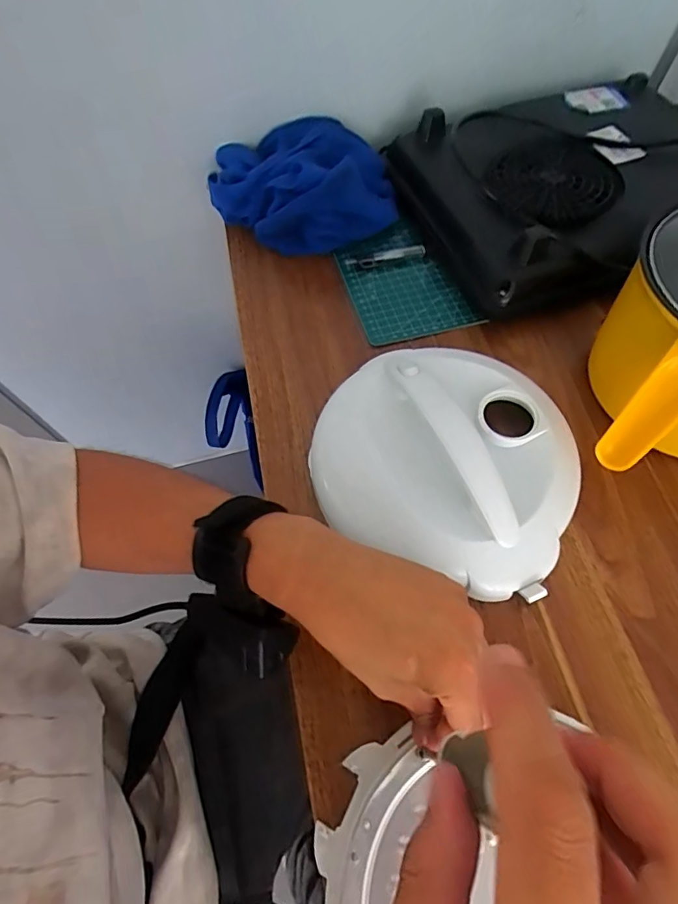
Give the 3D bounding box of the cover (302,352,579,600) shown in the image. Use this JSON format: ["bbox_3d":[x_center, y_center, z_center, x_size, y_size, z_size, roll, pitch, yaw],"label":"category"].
[{"bbox_3d":[0.082,-0.005,0.385,0.191,0.047,0.185,22,63,13],"label":"cover"}]

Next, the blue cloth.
[{"bbox_3d":[-0.041,-0.300,0.547,0.190,0.064,0.152,-7,61,-3],"label":"blue cloth"}]

